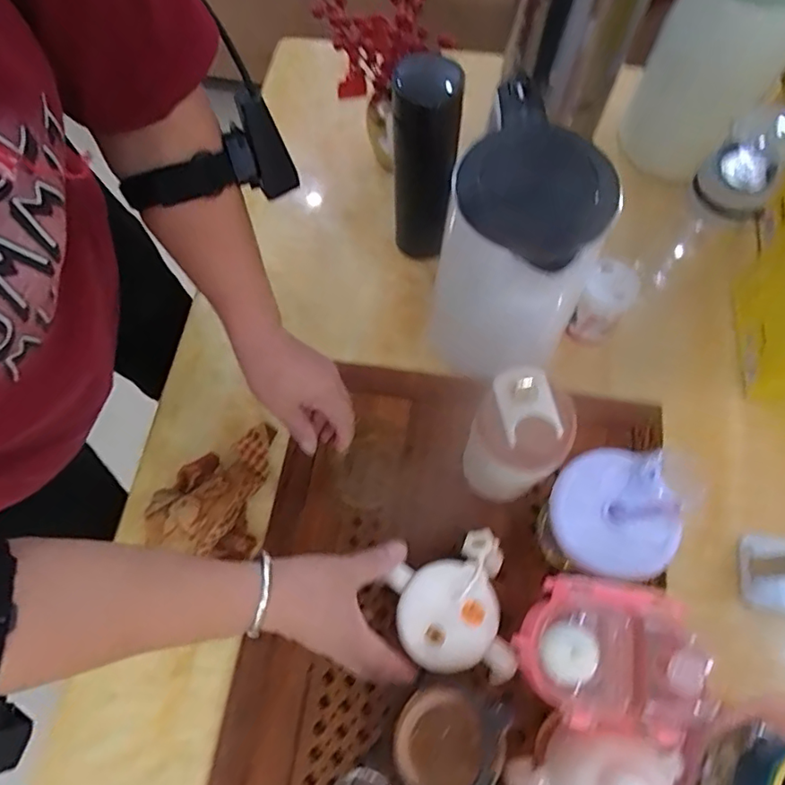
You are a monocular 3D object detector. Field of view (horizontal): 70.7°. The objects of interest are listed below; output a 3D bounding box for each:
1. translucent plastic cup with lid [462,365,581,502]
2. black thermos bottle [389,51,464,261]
[{"bbox_3d":[0.106,0.046,0.493,0.073,0.167,0.069,0,69,1],"label":"translucent plastic cup with lid"},{"bbox_3d":[0.030,-0.218,0.556,0.060,0.226,0.075,4,69,3],"label":"black thermos bottle"}]

